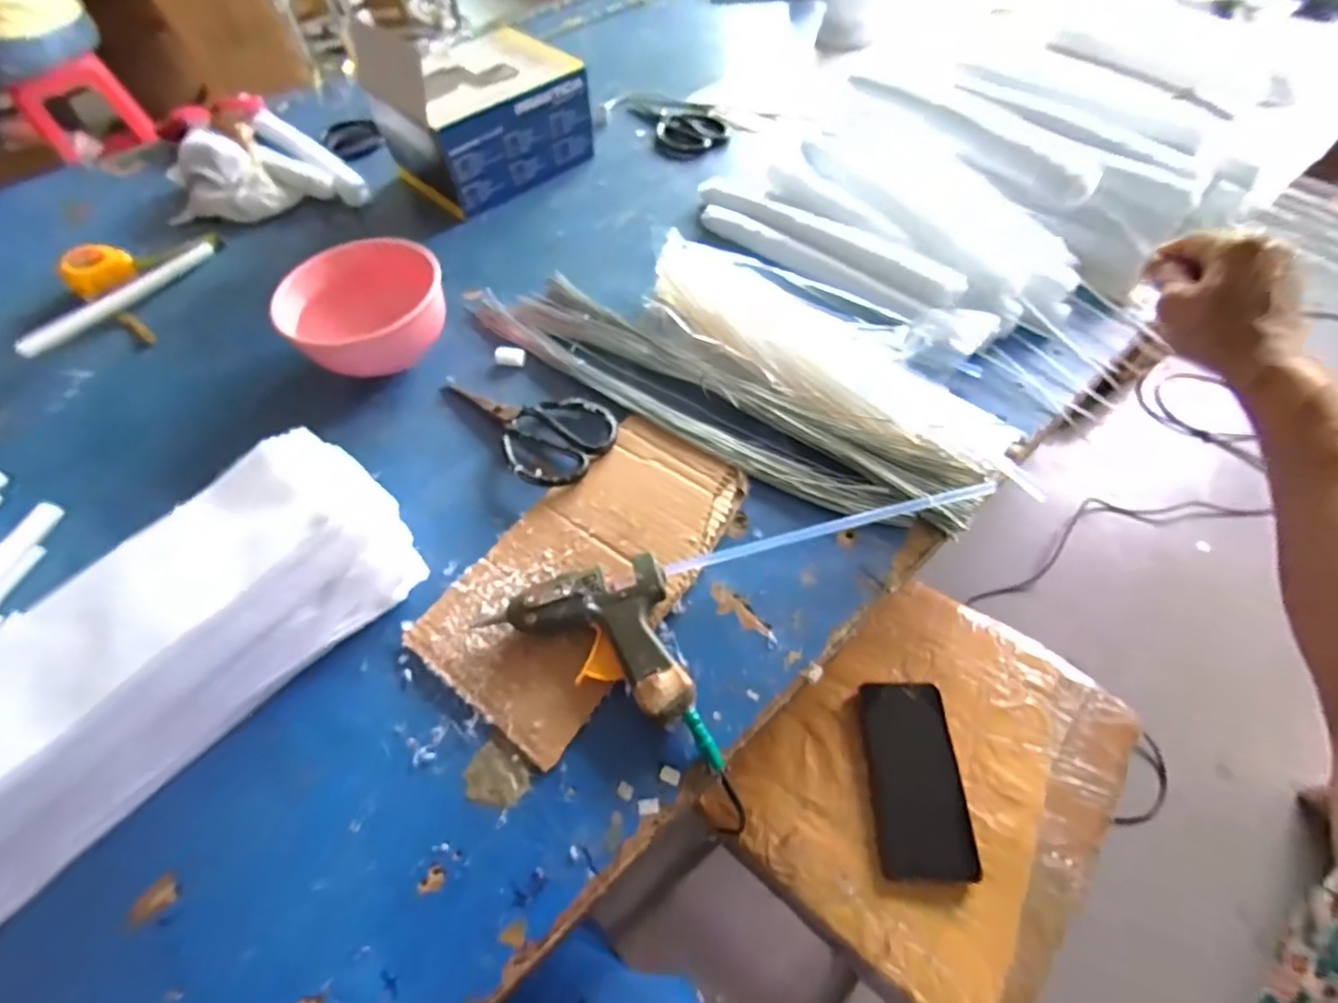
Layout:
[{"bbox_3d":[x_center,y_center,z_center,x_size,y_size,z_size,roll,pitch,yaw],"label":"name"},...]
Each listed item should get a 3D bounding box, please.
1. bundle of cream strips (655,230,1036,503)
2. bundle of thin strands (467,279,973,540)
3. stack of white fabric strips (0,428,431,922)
[{"bbox_3d":[0.140,-0.132,0.532,0.395,0.053,0.103,31,64,21],"label":"bundle of cream strips"},{"bbox_3d":[0.013,-0.108,0.533,0.531,0.038,0.098,31,64,21],"label":"bundle of thin strands"},{"bbox_3d":[-0.338,0.113,0.365,0.102,0.104,0.361,35,65,23],"label":"stack of white fabric strips"}]

